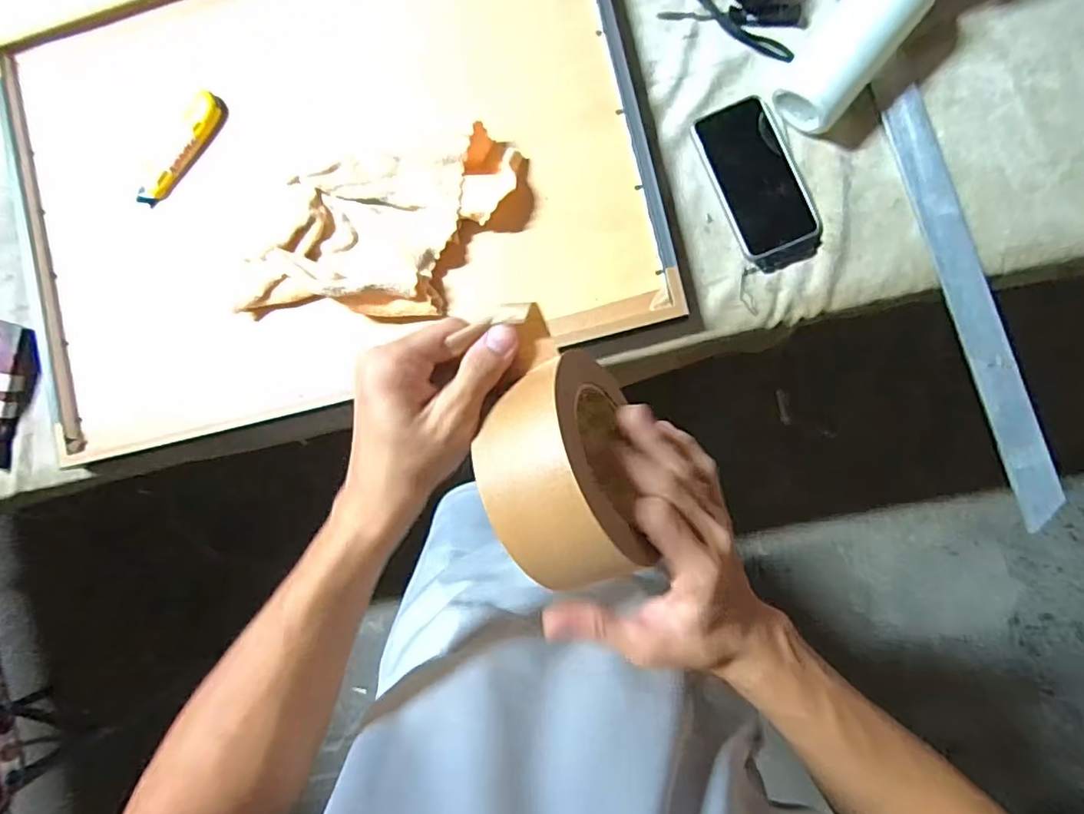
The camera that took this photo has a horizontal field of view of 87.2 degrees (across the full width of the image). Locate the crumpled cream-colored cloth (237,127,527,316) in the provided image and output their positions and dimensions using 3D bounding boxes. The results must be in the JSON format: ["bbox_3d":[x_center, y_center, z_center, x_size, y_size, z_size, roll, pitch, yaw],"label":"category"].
[{"bbox_3d":[-0.170,-0.172,0.588,0.310,0.052,0.172,-12,88,6],"label":"crumpled cream-colored cloth"}]

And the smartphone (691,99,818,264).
[{"bbox_3d":[0.218,-0.233,0.577,0.080,0.009,0.157,-22,87,5],"label":"smartphone"}]

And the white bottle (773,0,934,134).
[{"bbox_3d":[0.300,-0.349,0.538,0.067,0.072,0.168,39,93,5],"label":"white bottle"}]

